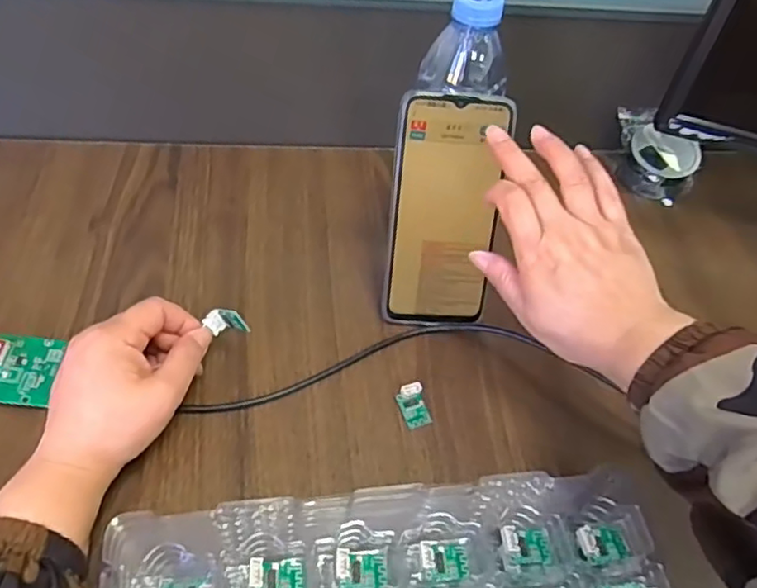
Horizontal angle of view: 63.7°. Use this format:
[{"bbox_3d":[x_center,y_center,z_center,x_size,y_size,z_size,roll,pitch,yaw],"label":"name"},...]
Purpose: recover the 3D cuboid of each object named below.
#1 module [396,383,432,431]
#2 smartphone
[{"bbox_3d":[0.024,0.074,0.409,0.018,0.011,0.029,-9,52,-15],"label":"module"},{"bbox_3d":[0.045,-0.053,0.424,0.073,0.163,0.010,4,22,-2],"label":"smartphone"}]

